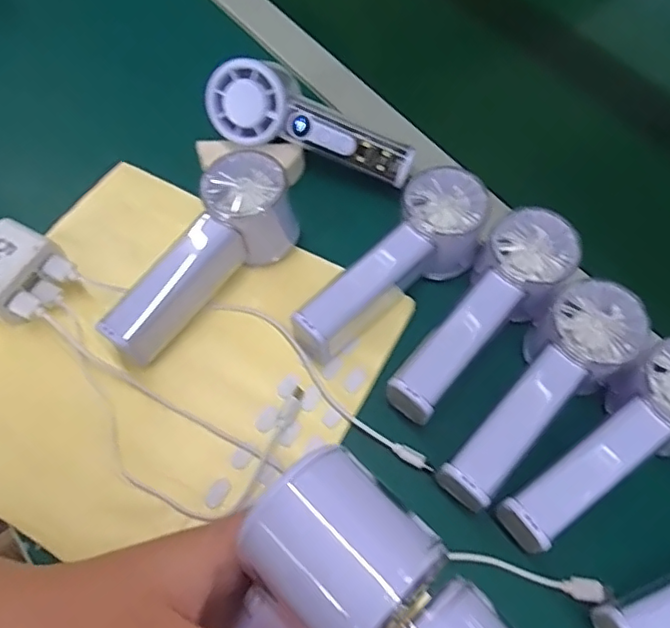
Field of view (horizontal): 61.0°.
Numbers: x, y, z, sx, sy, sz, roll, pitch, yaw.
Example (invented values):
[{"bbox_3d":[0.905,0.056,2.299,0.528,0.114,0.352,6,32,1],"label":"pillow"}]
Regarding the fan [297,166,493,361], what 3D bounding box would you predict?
[{"bbox_3d":[0.037,-0.029,0.375,0.150,0.058,0.052,-43,71,-8],"label":"fan"}]

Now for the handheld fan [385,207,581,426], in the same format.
[{"bbox_3d":[0.091,0.003,0.360,0.050,0.049,0.152,40,78,17],"label":"handheld fan"}]

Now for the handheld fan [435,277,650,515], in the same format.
[{"bbox_3d":[0.119,0.048,0.330,0.051,0.055,0.151,39,65,16],"label":"handheld fan"}]

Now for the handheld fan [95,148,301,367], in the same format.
[{"bbox_3d":[-0.086,-0.034,0.370,0.054,0.054,0.147,36,77,15],"label":"handheld fan"}]

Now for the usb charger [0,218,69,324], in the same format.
[{"bbox_3d":[-0.212,-0.025,0.372,0.041,0.042,0.059,26,62,10],"label":"usb charger"}]

